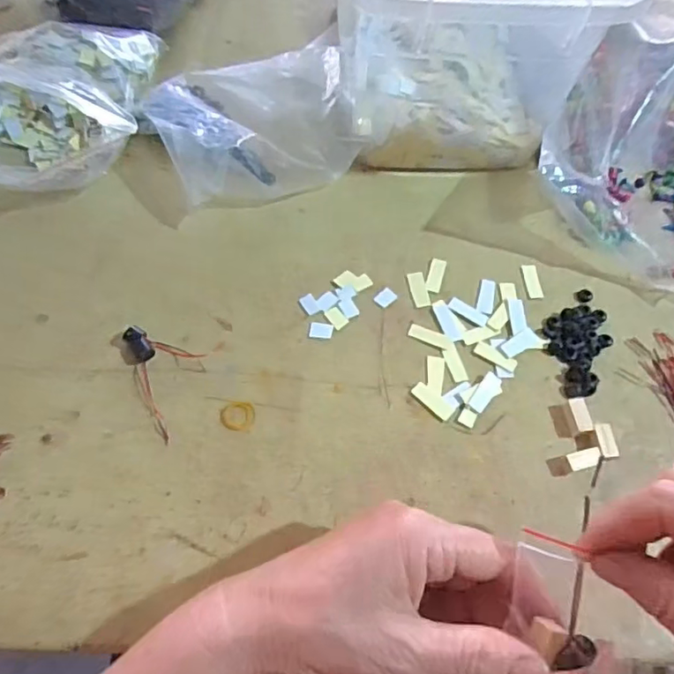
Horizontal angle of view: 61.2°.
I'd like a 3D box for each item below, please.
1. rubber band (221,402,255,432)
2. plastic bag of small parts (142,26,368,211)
[{"bbox_3d":[-0.059,0.046,0.337,0.020,0.004,0.018,0,61,-4],"label":"rubber band"},{"bbox_3d":[-0.061,-0.164,0.427,0.147,0.055,0.121,-19,64,-14],"label":"plastic bag of small parts"}]

